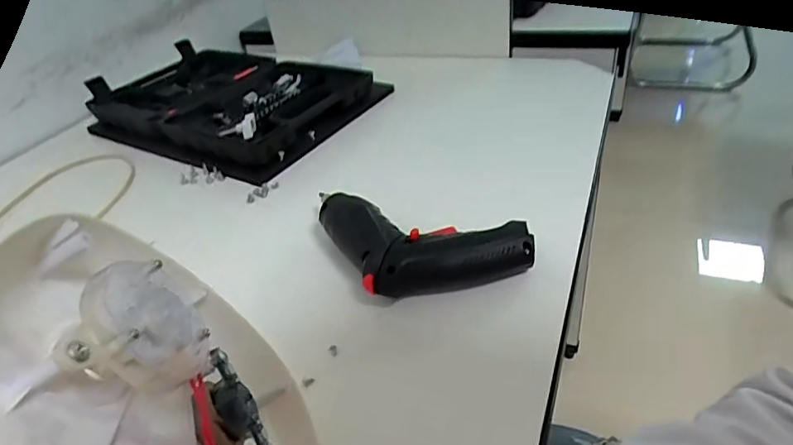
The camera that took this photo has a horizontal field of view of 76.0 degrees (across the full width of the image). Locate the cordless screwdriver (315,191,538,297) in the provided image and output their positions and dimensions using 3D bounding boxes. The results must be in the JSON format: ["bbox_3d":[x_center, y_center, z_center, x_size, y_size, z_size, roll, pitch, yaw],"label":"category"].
[{"bbox_3d":[0.018,0.009,0.397,0.140,0.046,0.122,-13,37,-8],"label":"cordless screwdriver"}]

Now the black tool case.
[{"bbox_3d":[-0.229,-0.165,0.683,0.375,0.050,0.247,19,44,30],"label":"black tool case"}]

